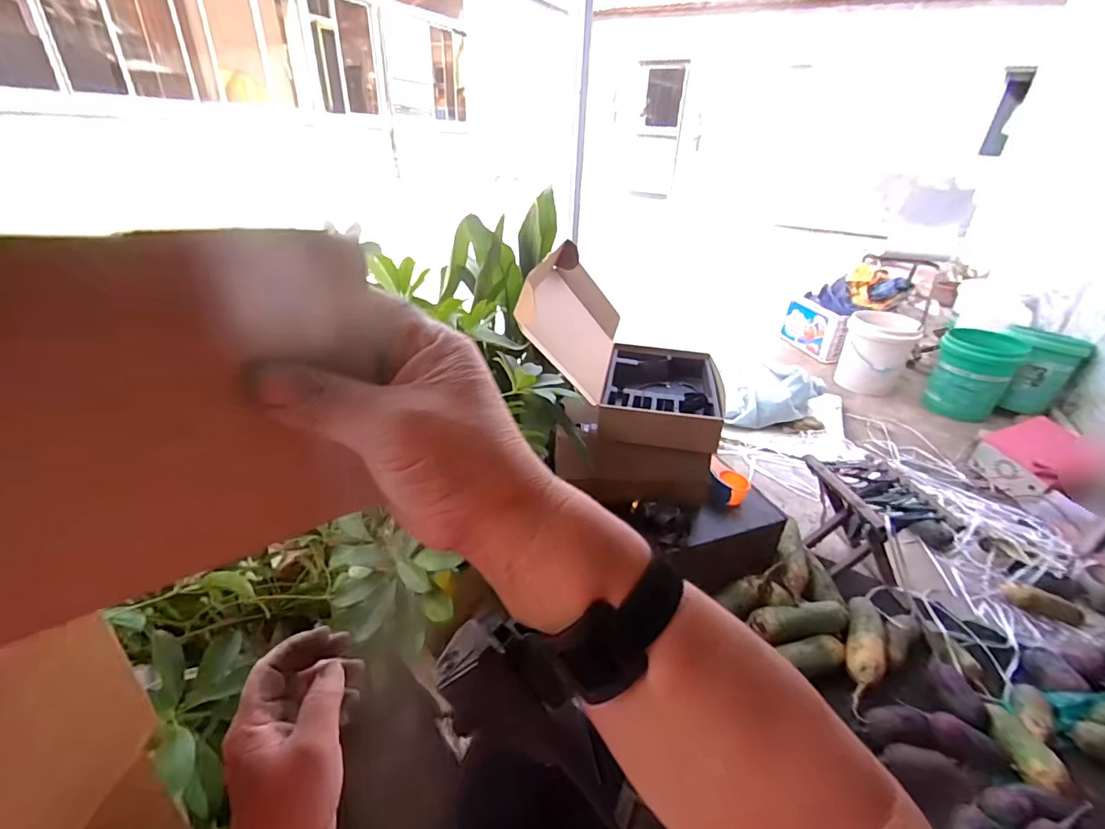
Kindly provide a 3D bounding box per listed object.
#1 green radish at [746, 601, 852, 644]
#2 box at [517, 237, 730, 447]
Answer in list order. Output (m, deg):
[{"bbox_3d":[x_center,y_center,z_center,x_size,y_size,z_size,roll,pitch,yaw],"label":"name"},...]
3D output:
[{"bbox_3d":[0.544,0.458,1.079,0.206,0.076,0.068,-19,22,25],"label":"green radish"},{"bbox_3d":[0.178,-0.163,1.162,0.454,0.330,0.431,5,31,5],"label":"box"}]

